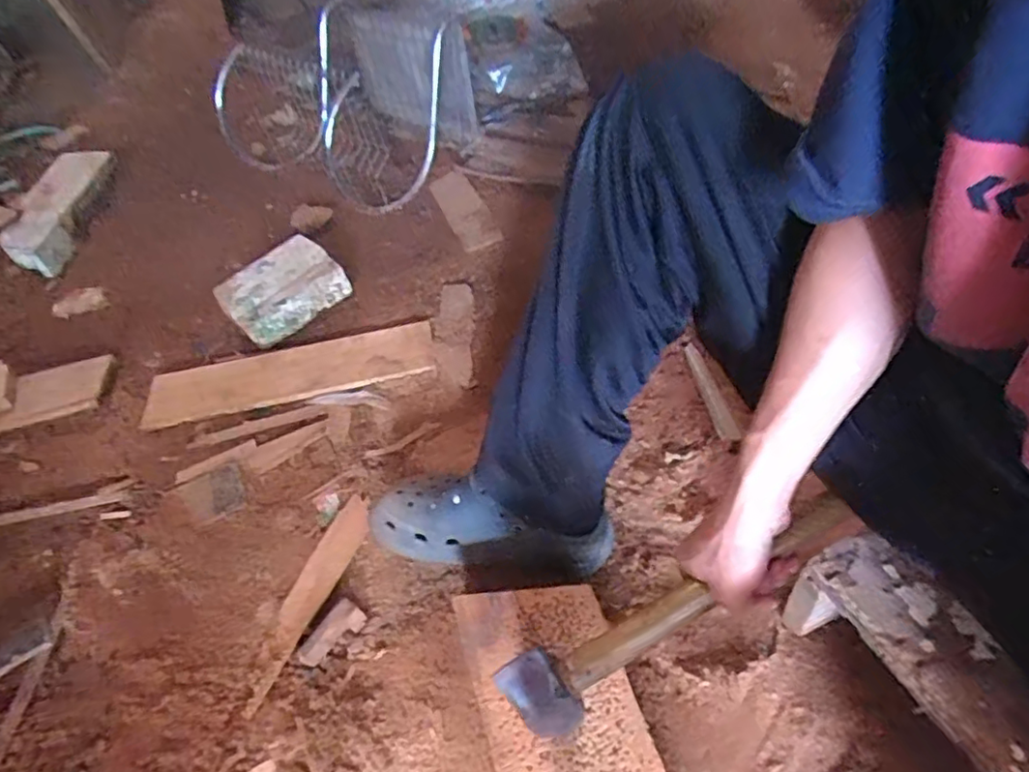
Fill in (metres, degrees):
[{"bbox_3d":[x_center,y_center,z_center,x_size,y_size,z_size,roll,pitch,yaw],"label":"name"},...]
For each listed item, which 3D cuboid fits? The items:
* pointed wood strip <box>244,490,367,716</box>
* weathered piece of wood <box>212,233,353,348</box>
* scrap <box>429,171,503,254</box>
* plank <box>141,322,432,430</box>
[{"bbox_3d":[-0.226,0.223,0.677,0.050,0.012,0.238,15,52,19],"label":"pointed wood strip"},{"bbox_3d":[-0.354,-0.144,0.943,0.121,0.065,0.167,30,59,28],"label":"weathered piece of wood"},{"bbox_3d":[-0.091,-0.316,1.091,0.074,0.009,0.240,-19,50,-10],"label":"scrap"},{"bbox_3d":[-0.316,-0.022,0.870,0.399,0.013,0.105,-11,49,-2],"label":"plank"}]

